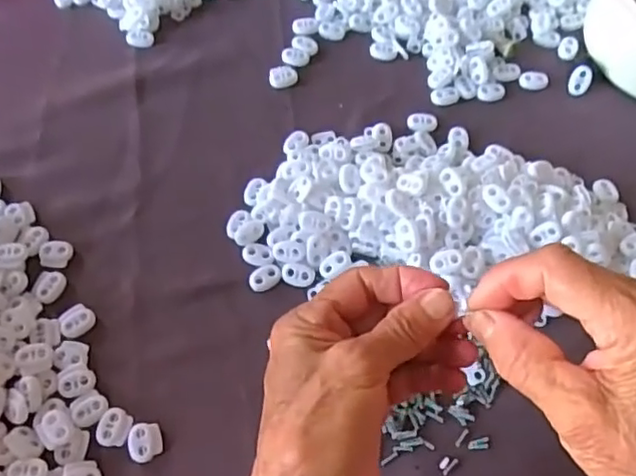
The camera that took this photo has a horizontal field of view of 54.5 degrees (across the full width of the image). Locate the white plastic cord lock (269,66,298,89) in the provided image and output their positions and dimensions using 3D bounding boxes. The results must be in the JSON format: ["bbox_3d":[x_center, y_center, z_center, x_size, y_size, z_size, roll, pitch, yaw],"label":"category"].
[{"bbox_3d":[-0.028,-0.132,0.505,0.023,0.005,0.020,-7,64,-4],"label":"white plastic cord lock"}]

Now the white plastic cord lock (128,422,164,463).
[{"bbox_3d":[-0.105,0.124,0.376,0.020,0.006,0.022,-17,65,-8],"label":"white plastic cord lock"}]

